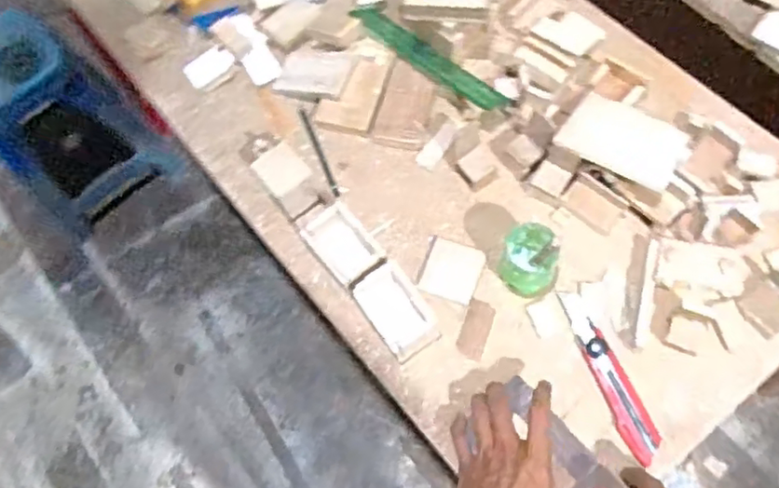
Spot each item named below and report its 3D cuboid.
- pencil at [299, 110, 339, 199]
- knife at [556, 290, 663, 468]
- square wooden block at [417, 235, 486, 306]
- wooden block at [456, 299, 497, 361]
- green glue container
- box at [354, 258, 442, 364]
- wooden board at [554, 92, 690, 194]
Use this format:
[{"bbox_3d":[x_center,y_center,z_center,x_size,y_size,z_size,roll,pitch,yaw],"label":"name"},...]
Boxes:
[{"bbox_3d":[-0.087,-0.117,0.770,0.010,0.005,0.132,-22,66,-3],"label":"pencil"},{"bbox_3d":[0.229,0.134,0.643,0.035,0.012,0.183,-21,66,-3],"label":"knife"},{"bbox_3d":[0.072,0.030,0.708,0.067,0.013,0.071,17,70,13],"label":"square wooden block"},{"bbox_3d":[0.095,0.095,0.677,0.030,0.006,0.062,17,70,13],"label":"wooden block"},{"bbox_3d":[0.151,0.018,0.658,0.065,0.066,0.065,-2,67,5],"label":"green glue container"},{"bbox_3d":[0.007,0.074,0.667,0.059,0.048,0.089,-35,68,-9],"label":"box"},{"bbox_3d":[0.261,-0.118,0.686,0.132,0.012,0.102,26,58,5],"label":"wooden board"}]

